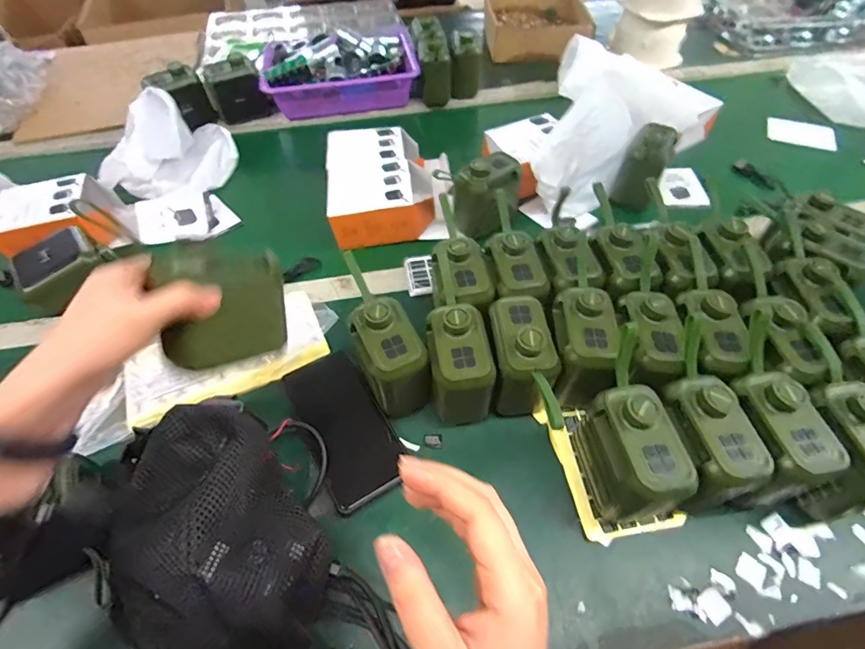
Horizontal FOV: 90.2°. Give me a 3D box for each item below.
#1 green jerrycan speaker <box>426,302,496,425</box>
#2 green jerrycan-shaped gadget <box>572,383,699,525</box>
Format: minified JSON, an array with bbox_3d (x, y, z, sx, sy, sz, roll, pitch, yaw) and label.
[{"bbox_3d":[0.025,0.044,0.411,0.055,0.099,0.089,-6,55,-2],"label":"green jerrycan speaker"},{"bbox_3d":[0.157,0.111,0.356,0.056,0.106,0.089,-11,55,-6],"label":"green jerrycan-shaped gadget"}]

